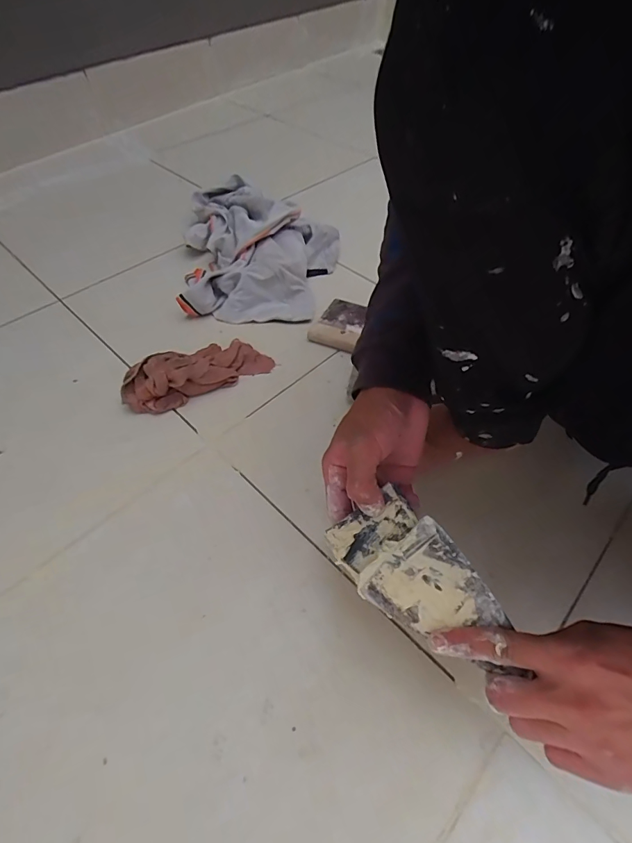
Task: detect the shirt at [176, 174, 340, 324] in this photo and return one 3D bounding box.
[{"bbox_3d":[-0.098,-0.311,0.710,0.260,0.090,0.328,1,53,0],"label":"shirt"}]

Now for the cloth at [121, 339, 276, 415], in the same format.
[{"bbox_3d":[-0.158,-0.073,0.553,0.197,0.052,0.066,-26,58,-19],"label":"cloth"}]

